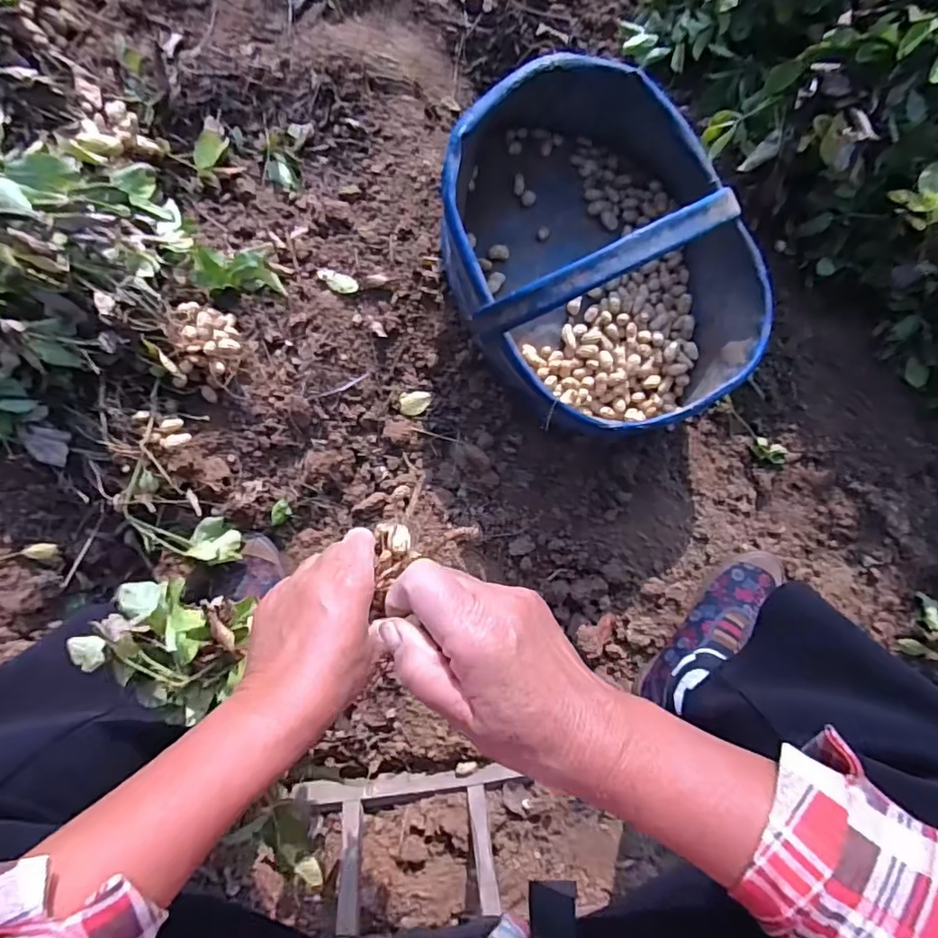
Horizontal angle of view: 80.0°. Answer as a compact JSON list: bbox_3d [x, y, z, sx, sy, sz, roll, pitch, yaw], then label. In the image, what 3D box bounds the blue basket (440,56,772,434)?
[{"bbox_3d":[0.129,-0.219,0.578,0.280,0.211,0.379,-36,90,-1],"label":"blue basket"}]

